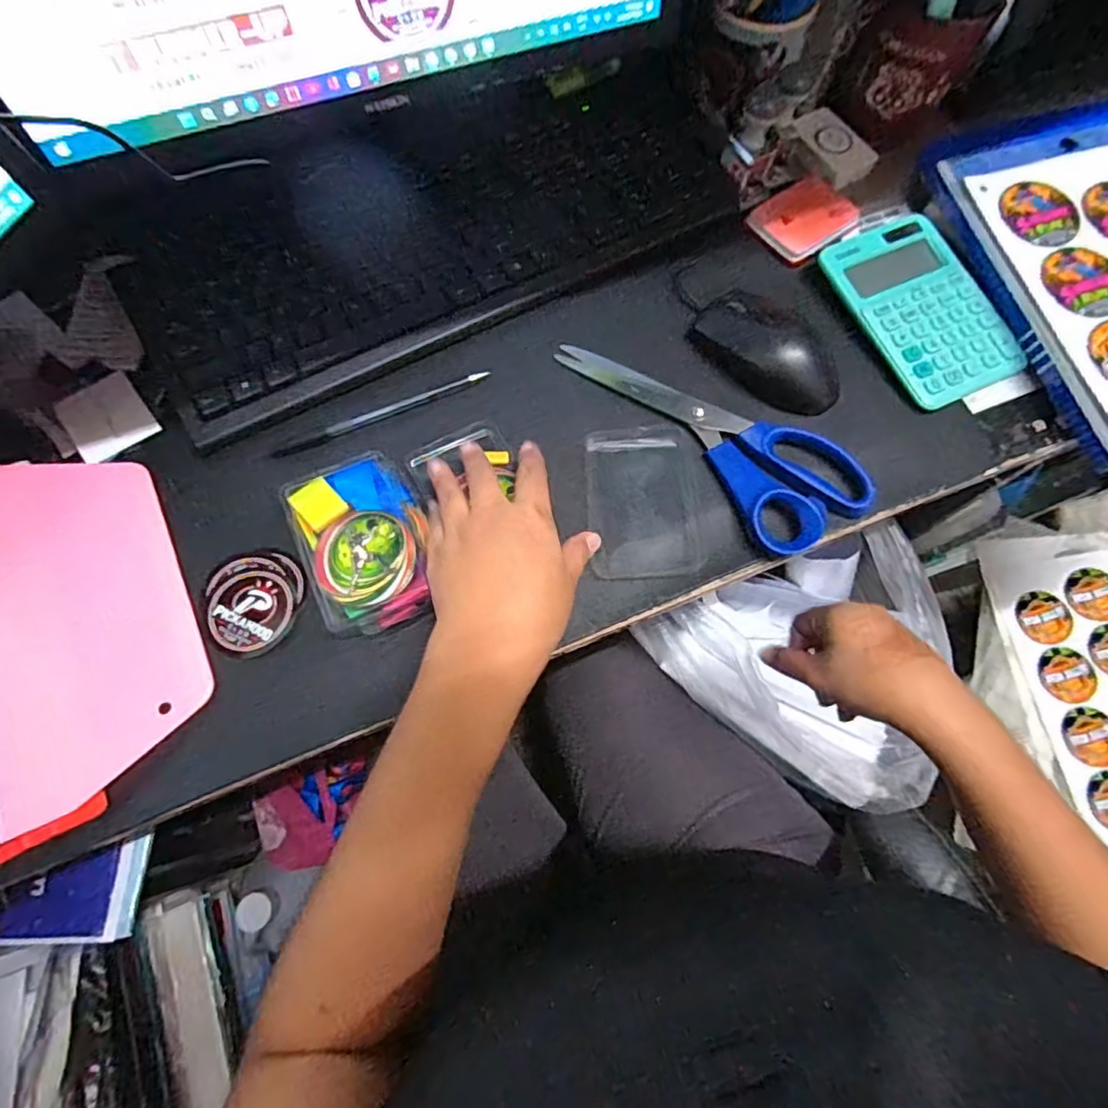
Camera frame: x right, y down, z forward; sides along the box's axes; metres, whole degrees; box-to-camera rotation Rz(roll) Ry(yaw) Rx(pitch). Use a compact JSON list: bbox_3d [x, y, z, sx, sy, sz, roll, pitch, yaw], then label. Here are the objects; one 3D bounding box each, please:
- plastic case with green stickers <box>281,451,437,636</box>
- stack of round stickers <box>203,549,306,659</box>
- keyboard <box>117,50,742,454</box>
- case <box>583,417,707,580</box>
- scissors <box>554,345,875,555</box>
[{"bbox_3d":[-0.120,-0.007,0.376,0.074,0.024,0.111,-22,72,-8],"label":"plastic case with green stickers"},{"bbox_3d":[-0.188,0.030,0.374,0.059,0.005,0.066,-12,71,-5],"label":"stack of round stickers"},{"bbox_3d":[-0.071,-0.238,0.434,0.450,0.033,0.138,-29,97,-11],"label":"keyboard"},{"bbox_3d":[0.060,-0.038,0.400,0.072,0.005,0.108,-3,71,-2],"label":"case"},{"bbox_3d":[0.110,-0.096,0.414,0.087,0.016,0.228,-41,76,-14],"label":"scissors"}]

